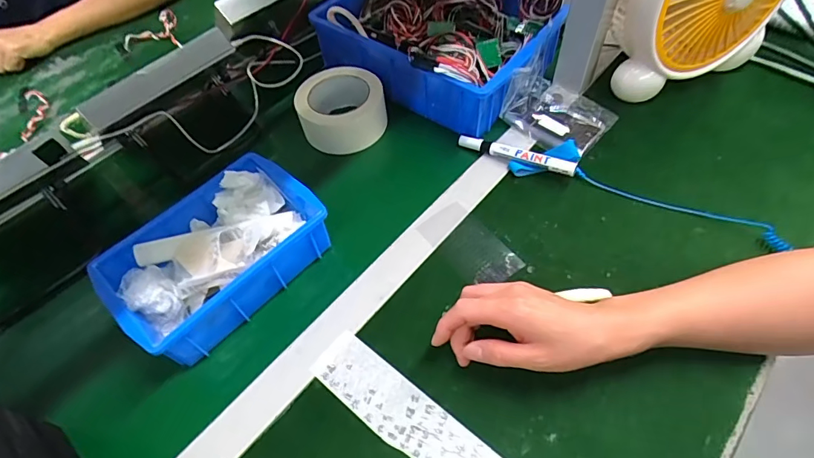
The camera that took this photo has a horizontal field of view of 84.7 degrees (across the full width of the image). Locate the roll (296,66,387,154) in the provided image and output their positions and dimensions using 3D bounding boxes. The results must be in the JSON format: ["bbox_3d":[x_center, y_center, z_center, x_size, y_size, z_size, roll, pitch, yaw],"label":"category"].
[{"bbox_3d":[-0.082,-0.162,0.585,0.105,0.061,0.107,-2,55,3],"label":"roll"}]

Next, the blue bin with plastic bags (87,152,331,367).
[{"bbox_3d":[-0.193,0.022,0.455,0.142,0.068,0.204,36,65,25],"label":"blue bin with plastic bags"}]

